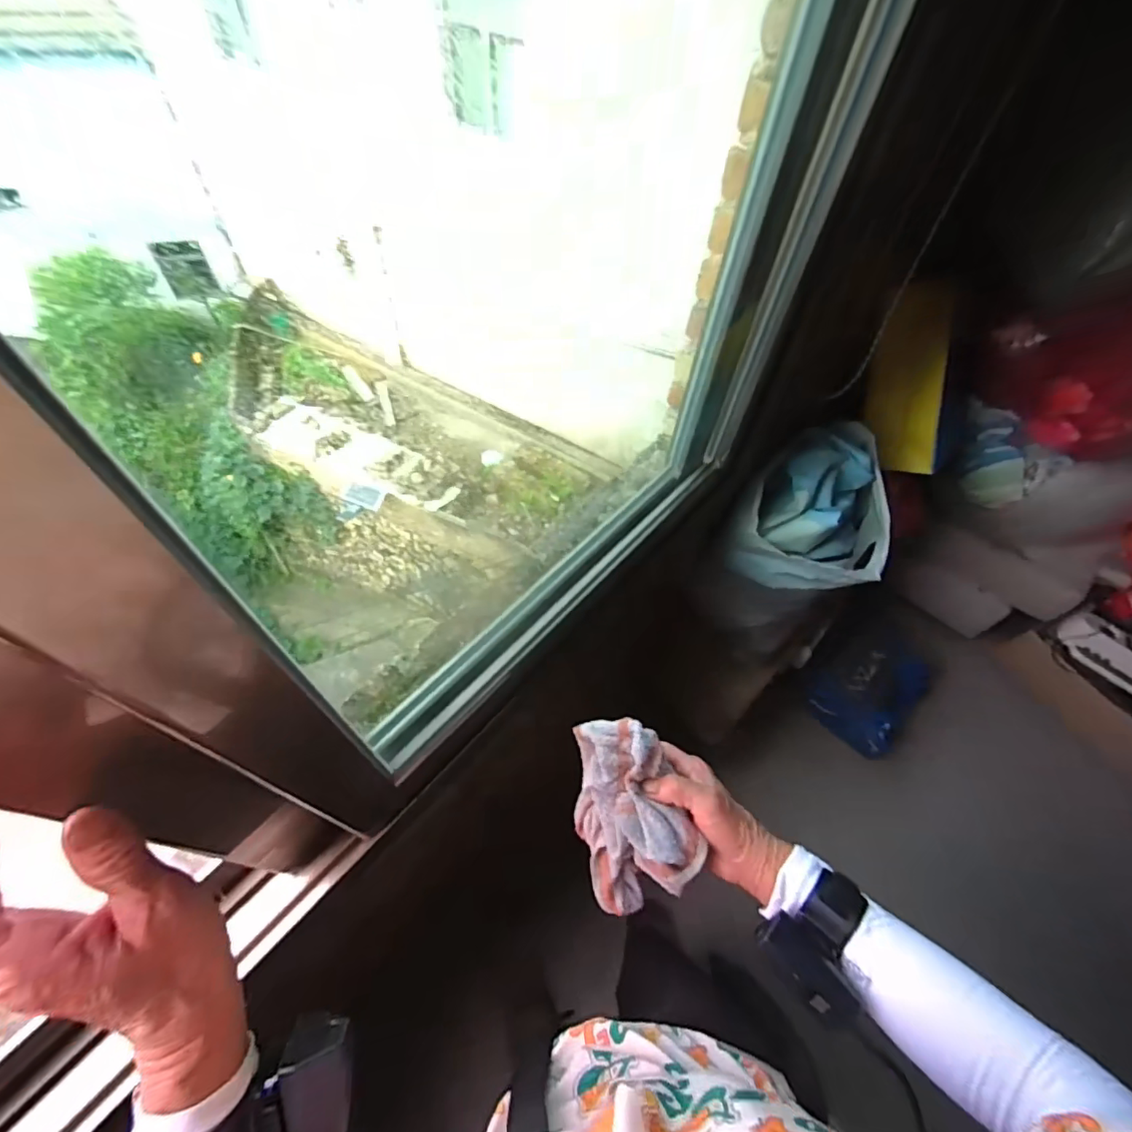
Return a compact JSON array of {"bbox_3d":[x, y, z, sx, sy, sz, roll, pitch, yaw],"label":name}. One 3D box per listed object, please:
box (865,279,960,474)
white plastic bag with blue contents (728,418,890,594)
[{"bbox_3d":[0.631,-0.329,0.955,0.041,0.317,0.135,-13,20,-12],"label":"box"},{"bbox_3d":[0.417,-0.106,0.884,0.235,0.151,0.269,16,56,7],"label":"white plastic bag with blue contents"}]

